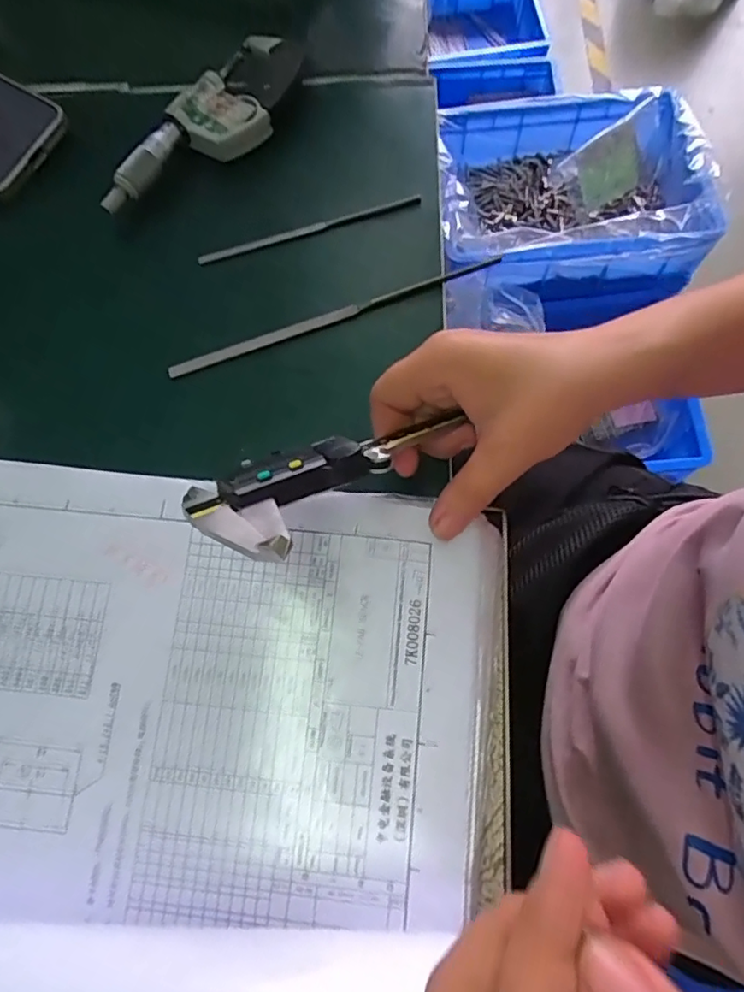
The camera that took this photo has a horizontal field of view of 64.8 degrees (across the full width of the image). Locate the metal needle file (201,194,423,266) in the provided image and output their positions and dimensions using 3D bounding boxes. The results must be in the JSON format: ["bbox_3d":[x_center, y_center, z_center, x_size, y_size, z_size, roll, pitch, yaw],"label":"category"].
[{"bbox_3d":[-0.037,-0.160,0.351,0.135,0.006,0.005,-16,71,-3],"label":"metal needle file"}]

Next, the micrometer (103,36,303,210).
[{"bbox_3d":[-0.098,-0.226,0.371,0.053,0.034,0.154,30,75,12],"label":"micrometer"}]

